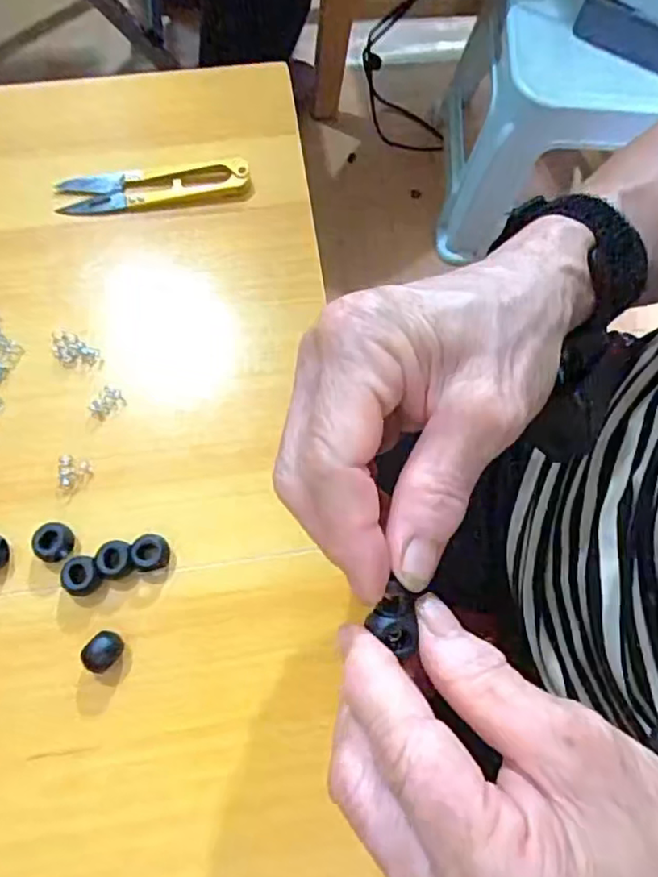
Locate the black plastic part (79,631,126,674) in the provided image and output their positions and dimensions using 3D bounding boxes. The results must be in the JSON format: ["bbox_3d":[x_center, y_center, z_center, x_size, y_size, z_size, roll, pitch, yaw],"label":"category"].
[{"bbox_3d":[-0.099,0.094,0.277,0.014,0.014,0.017,36,75,9],"label":"black plastic part"}]

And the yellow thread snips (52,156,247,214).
[{"bbox_3d":[-0.099,-0.144,0.352,0.106,0.008,0.024,-12,74,-5],"label":"yellow thread snips"}]

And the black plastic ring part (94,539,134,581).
[{"bbox_3d":[-0.098,0.056,0.288,0.015,0.013,0.018,-15,74,-6],"label":"black plastic ring part"}]

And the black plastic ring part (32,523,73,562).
[{"bbox_3d":[-0.128,0.048,0.290,0.014,0.013,0.017,8,73,1],"label":"black plastic ring part"}]

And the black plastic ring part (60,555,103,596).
[{"bbox_3d":[-0.113,0.063,0.285,0.017,0.013,0.017,0,73,-1],"label":"black plastic ring part"}]

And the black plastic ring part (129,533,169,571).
[{"bbox_3d":[-0.083,0.053,0.290,0.016,0.013,0.017,0,73,-1],"label":"black plastic ring part"}]

